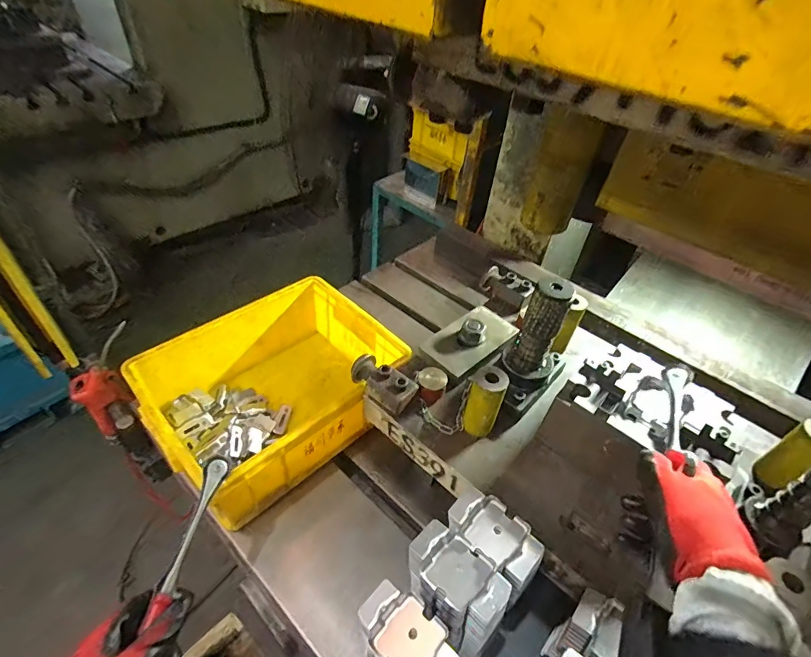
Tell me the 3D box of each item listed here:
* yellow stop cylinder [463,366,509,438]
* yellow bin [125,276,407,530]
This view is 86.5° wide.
[{"bbox_3d":[0.096,0.089,0.522,0.039,0.097,0.037,3,42,-3],"label":"yellow stop cylinder"},{"bbox_3d":[-0.197,0.088,0.663,0.326,0.131,0.261,-30,53,-33],"label":"yellow bin"}]

